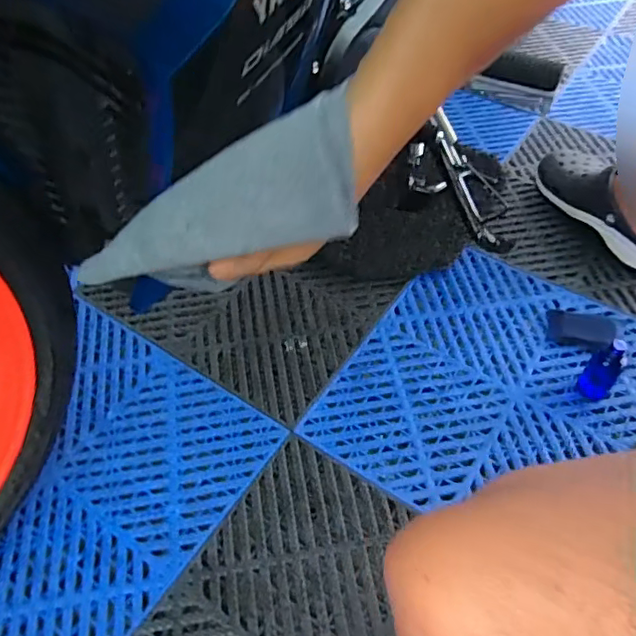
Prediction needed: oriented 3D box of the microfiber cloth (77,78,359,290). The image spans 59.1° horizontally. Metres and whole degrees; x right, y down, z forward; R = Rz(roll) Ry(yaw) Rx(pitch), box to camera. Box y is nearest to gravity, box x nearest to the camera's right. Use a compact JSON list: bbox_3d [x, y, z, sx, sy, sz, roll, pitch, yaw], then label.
[{"bbox_3d":[-0.067,-0.071,0.385,0.203,0.057,0.070,-24,52,13],"label":"microfiber cloth"}]

